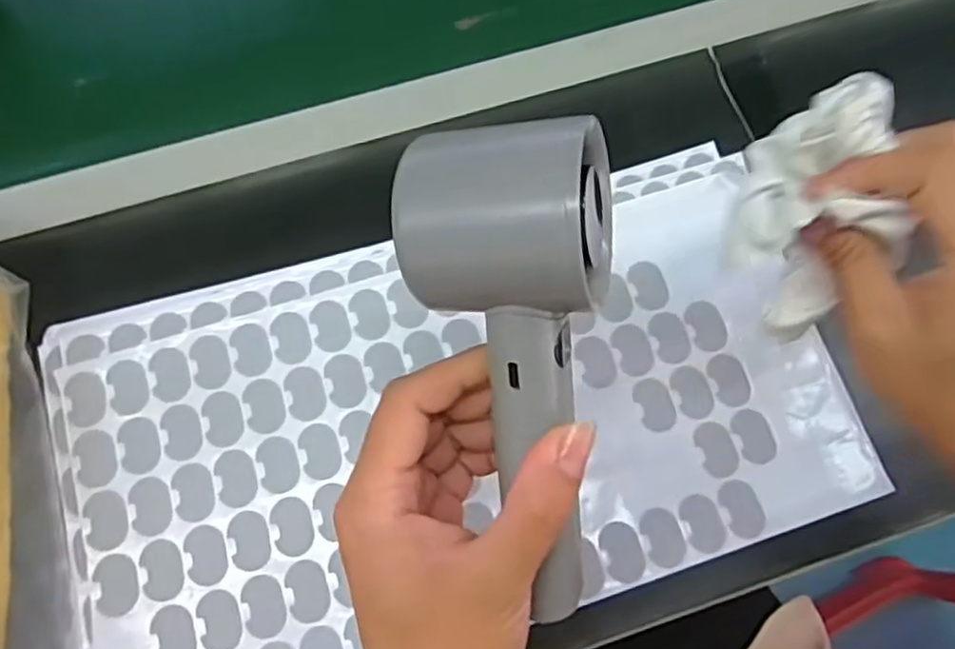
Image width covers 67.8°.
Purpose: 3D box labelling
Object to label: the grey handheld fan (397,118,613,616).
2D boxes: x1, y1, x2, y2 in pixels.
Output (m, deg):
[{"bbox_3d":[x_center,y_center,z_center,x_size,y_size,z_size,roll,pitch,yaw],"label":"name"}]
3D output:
[{"bbox_3d":[0.019,0.016,0.219,0.066,0.044,0.152,-11,111,-5],"label":"grey handheld fan"}]

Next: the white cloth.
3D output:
[{"bbox_3d":[0.128,-0.041,0.275,0.066,0.069,0.077,-12,70,-5],"label":"white cloth"}]

